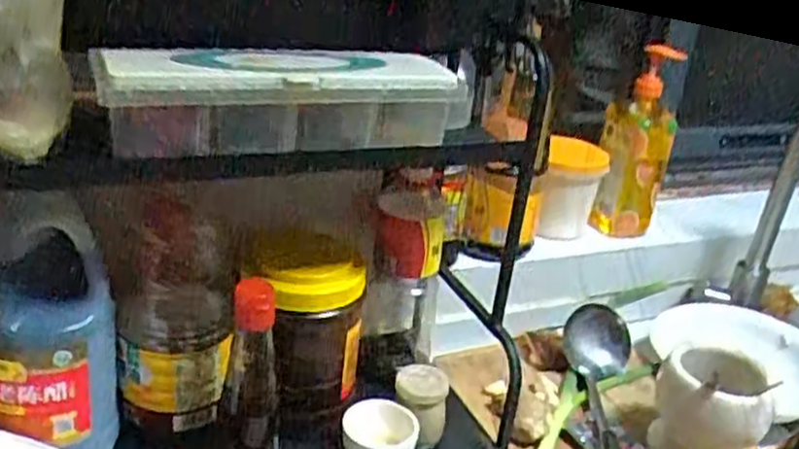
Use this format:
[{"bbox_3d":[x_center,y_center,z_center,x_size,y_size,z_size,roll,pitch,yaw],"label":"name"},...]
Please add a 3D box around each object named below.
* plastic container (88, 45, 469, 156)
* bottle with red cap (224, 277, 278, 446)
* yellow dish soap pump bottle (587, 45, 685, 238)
[{"bbox_3d":[-0.084,-0.098,0.608,0.281,0.067,0.095,-4,27,-22],"label":"plastic container"},{"bbox_3d":[-0.132,0.124,0.690,0.043,0.159,0.044,1,26,-13],"label":"bottle with red cap"},{"bbox_3d":[0.325,-0.110,1.062,0.093,0.262,0.098,14,26,15],"label":"yellow dish soap pump bottle"}]

